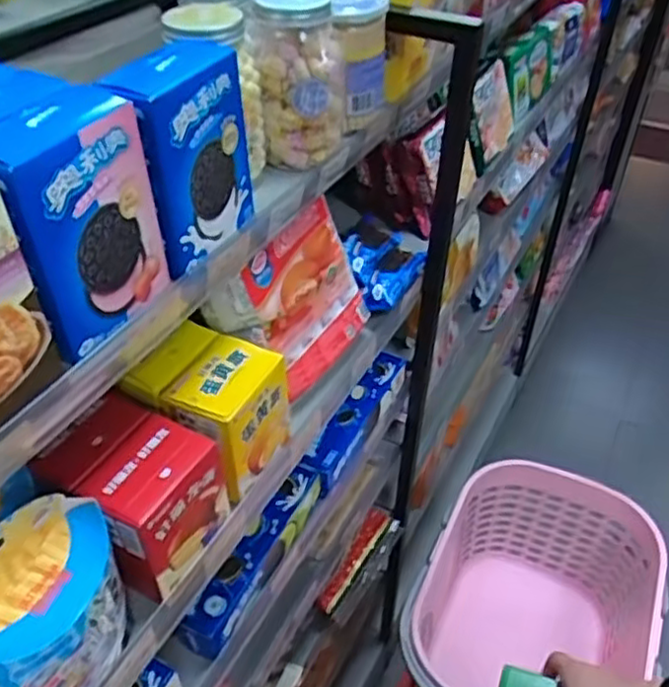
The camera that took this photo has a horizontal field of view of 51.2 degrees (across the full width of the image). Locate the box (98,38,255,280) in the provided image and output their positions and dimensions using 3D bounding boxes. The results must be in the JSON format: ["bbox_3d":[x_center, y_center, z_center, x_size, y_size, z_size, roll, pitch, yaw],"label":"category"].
[{"bbox_3d":[-0.105,-0.132,0.492,0.049,0.132,0.101,20,45,19],"label":"box"}]

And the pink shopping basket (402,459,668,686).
[{"bbox_3d":[0.285,0.436,1.038,0.323,0.290,0.422,20,45,18],"label":"pink shopping basket"}]

